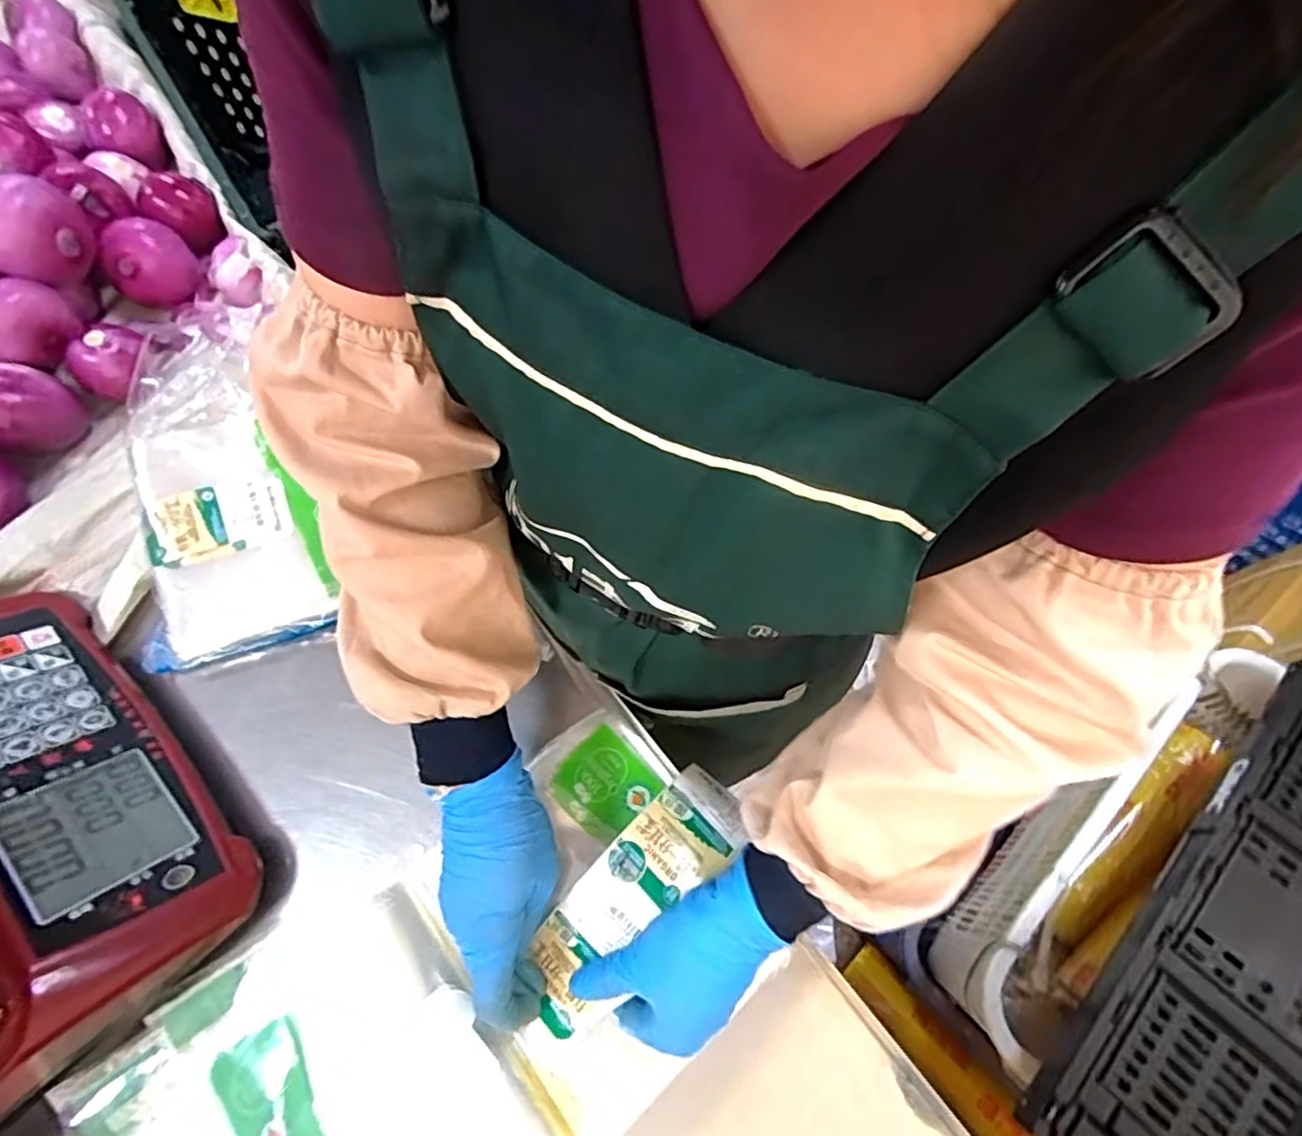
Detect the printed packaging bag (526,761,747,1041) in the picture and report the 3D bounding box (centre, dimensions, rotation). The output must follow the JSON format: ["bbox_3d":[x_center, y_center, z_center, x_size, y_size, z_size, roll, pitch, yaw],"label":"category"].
[{"bbox_3d":[-0.010,0.225,0.434,0.067,0.045,0.191,40,80,15],"label":"printed packaging bag"}]

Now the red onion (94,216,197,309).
[{"bbox_3d":[-0.507,-0.308,0.644,0.073,0.066,0.059,-29,70,-11],"label":"red onion"}]

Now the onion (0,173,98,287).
[{"bbox_3d":[-0.558,-0.306,0.571,0.071,0.078,0.084,42,73,16],"label":"onion"}]

